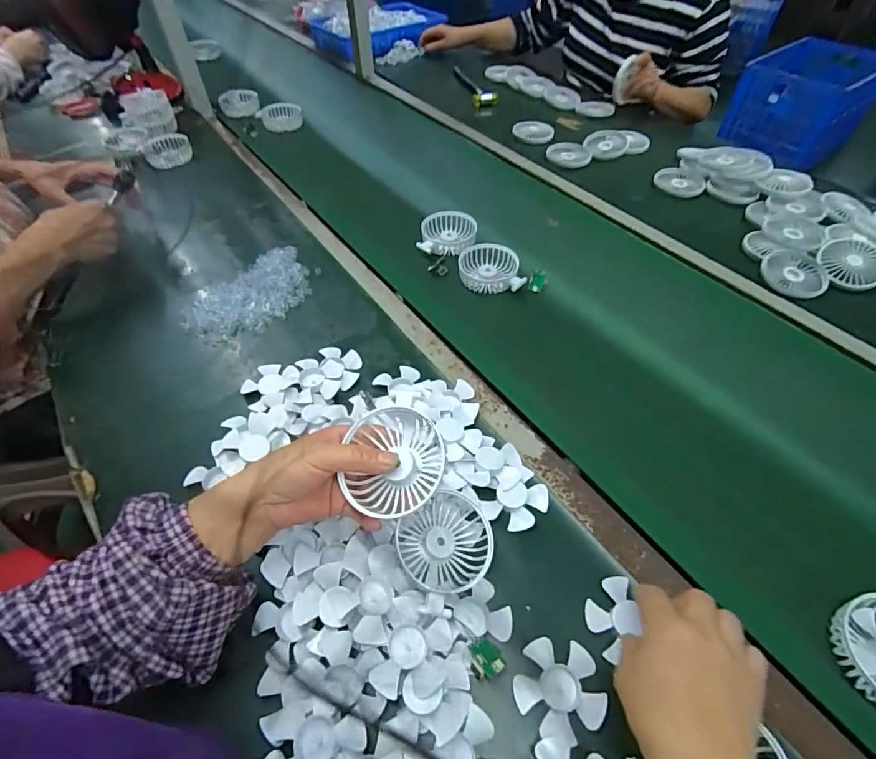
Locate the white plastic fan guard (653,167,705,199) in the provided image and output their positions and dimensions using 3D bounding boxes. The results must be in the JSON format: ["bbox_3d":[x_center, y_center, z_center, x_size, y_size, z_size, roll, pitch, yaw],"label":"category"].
[{"bbox_3d":[0.447,-0.376,0.863,0.079,0.012,0.095,-3,51,-2],"label":"white plastic fan guard"}]

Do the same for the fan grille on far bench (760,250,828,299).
[{"bbox_3d":[0.523,-0.156,0.680,0.075,0.005,0.089,-9,60,10],"label":"fan grille on far bench"}]

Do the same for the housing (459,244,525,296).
[{"bbox_3d":[0.085,-0.171,0.709,0.101,0.030,0.081,14,53,11],"label":"housing"}]

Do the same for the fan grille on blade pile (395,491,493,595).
[{"bbox_3d":[0.005,0.145,0.422,0.083,0.021,0.086,7,59,-11],"label":"fan grille on blade pile"}]

